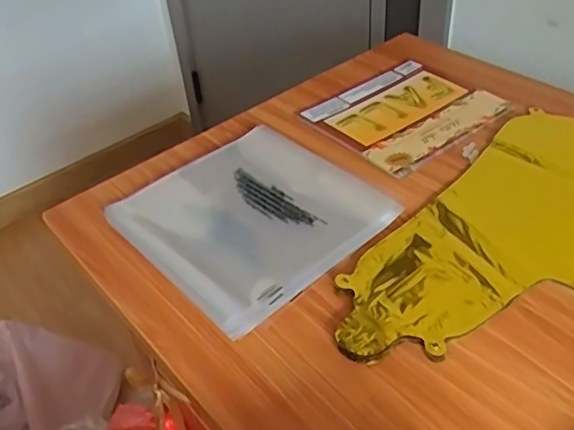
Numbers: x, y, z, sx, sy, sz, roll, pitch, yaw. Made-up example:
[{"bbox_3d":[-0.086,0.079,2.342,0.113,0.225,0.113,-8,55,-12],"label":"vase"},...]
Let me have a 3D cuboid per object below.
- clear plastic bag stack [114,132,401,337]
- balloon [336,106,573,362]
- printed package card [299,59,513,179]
[{"bbox_3d":[-0.035,-0.002,0.569,0.202,0.010,0.213,-33,48,-27],"label":"clear plastic bag stack"},{"bbox_3d":[0.225,0.013,0.521,0.196,0.010,0.407,30,53,34],"label":"balloon"},{"bbox_3d":[0.136,-0.120,0.686,0.184,0.005,0.165,-29,46,-23],"label":"printed package card"}]

